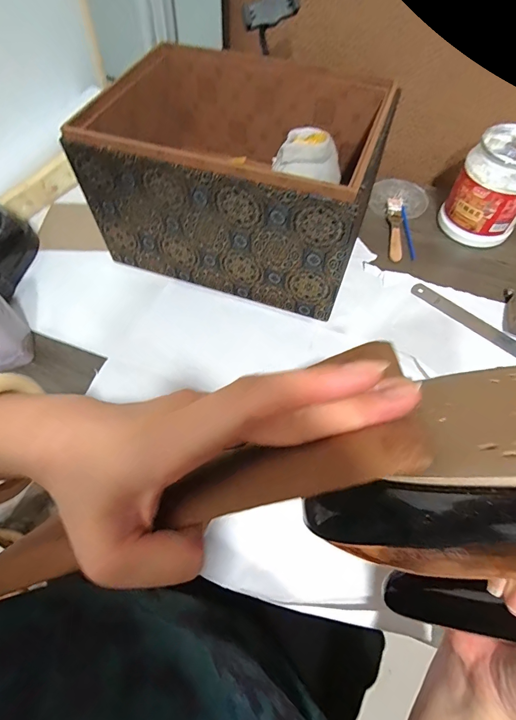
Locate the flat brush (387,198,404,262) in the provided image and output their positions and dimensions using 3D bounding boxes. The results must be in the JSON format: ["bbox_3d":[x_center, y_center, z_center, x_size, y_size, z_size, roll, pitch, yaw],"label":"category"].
[{"bbox_3d":[0.231,-0.227,0.635,0.028,0.011,0.148,10,60,6],"label":"flat brush"}]

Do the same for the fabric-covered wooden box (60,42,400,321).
[{"bbox_3d":[-0.020,-0.257,0.528,0.339,0.184,0.266,18,62,10],"label":"fabric-covered wooden box"}]

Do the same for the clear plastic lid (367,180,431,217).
[{"bbox_3d":[0.250,-0.284,0.667,0.100,0.017,0.100,0,60,0],"label":"clear plastic lid"}]

